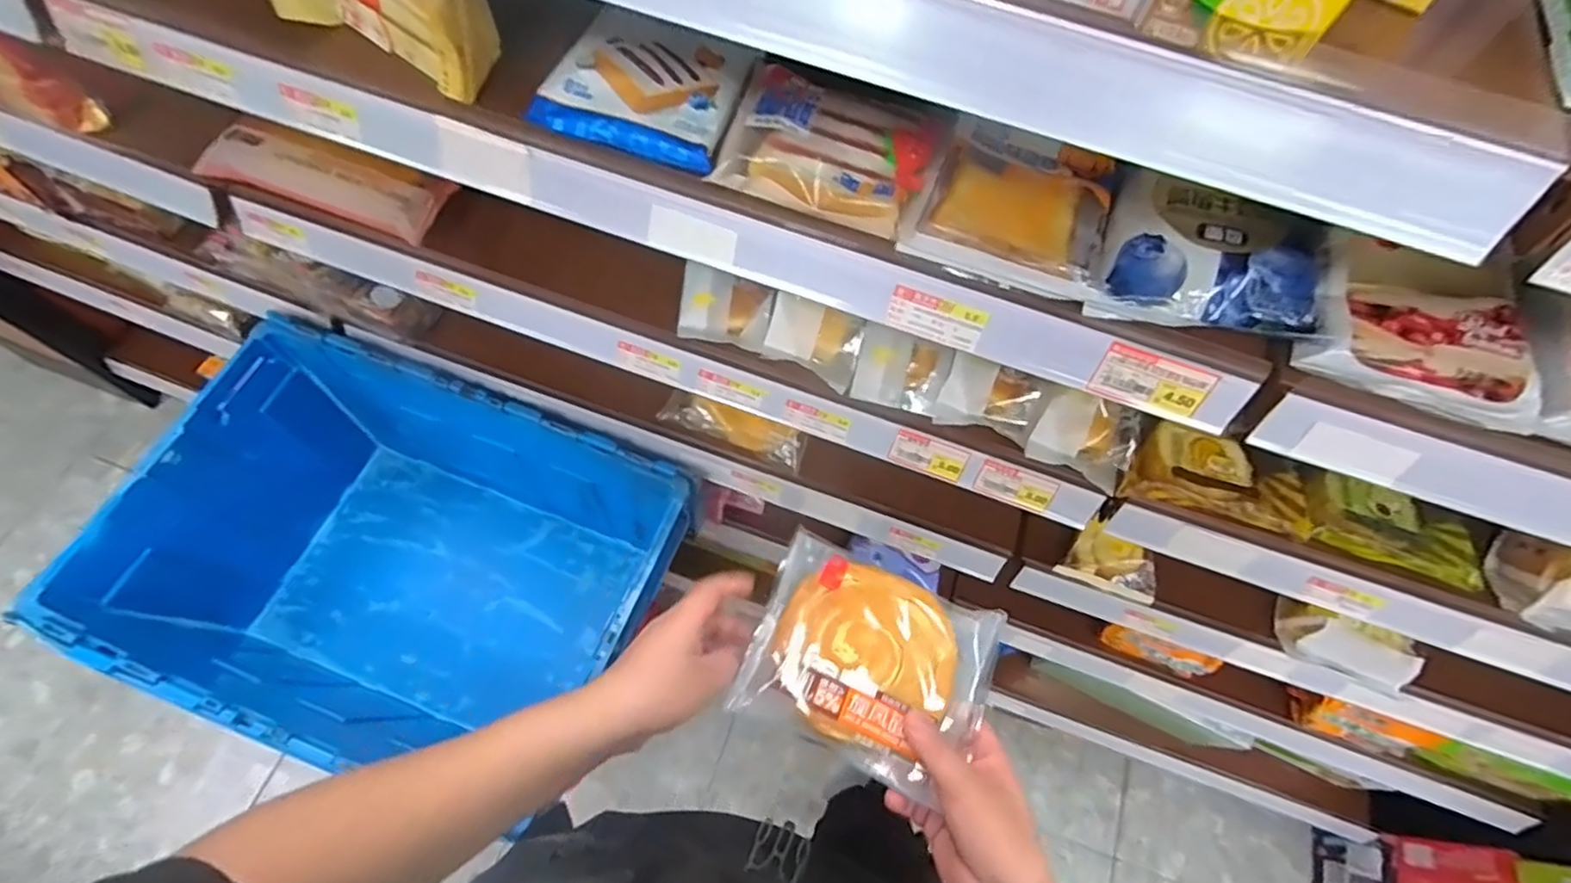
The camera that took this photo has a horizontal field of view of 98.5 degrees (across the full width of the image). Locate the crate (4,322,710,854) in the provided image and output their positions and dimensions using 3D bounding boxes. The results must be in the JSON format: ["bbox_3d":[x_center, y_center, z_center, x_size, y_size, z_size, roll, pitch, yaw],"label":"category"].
[{"bbox_3d":[-0.466,0.176,0.894,0.589,0.335,0.413,20,66,6],"label":"crate"}]

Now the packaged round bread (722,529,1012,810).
[{"bbox_3d":[0.066,0.170,0.528,0.181,0.030,0.146,24,66,8],"label":"packaged round bread"}]

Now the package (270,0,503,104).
[{"bbox_3d":[-0.279,-0.305,0.461,0.160,0.067,0.055,26,67,8],"label":"package"}]

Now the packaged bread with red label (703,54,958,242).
[{"bbox_3d":[0.031,-0.199,0.451,0.139,0.027,0.112,19,66,5],"label":"packaged bread with red label"}]

